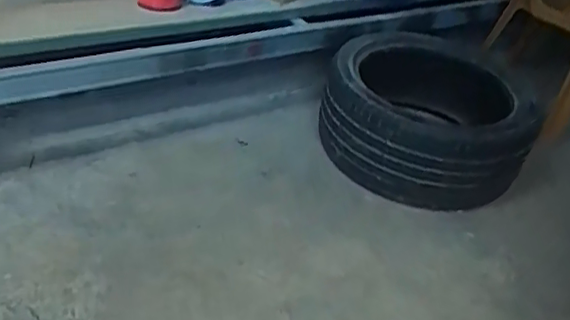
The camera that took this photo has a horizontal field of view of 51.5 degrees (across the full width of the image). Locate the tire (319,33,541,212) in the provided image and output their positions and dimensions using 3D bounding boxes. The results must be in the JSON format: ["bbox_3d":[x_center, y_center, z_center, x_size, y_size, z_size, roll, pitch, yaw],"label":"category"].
[{"bbox_3d":[0.424,-0.158,1.754,0.605,0.197,0.606,11,39,7],"label":"tire"}]

